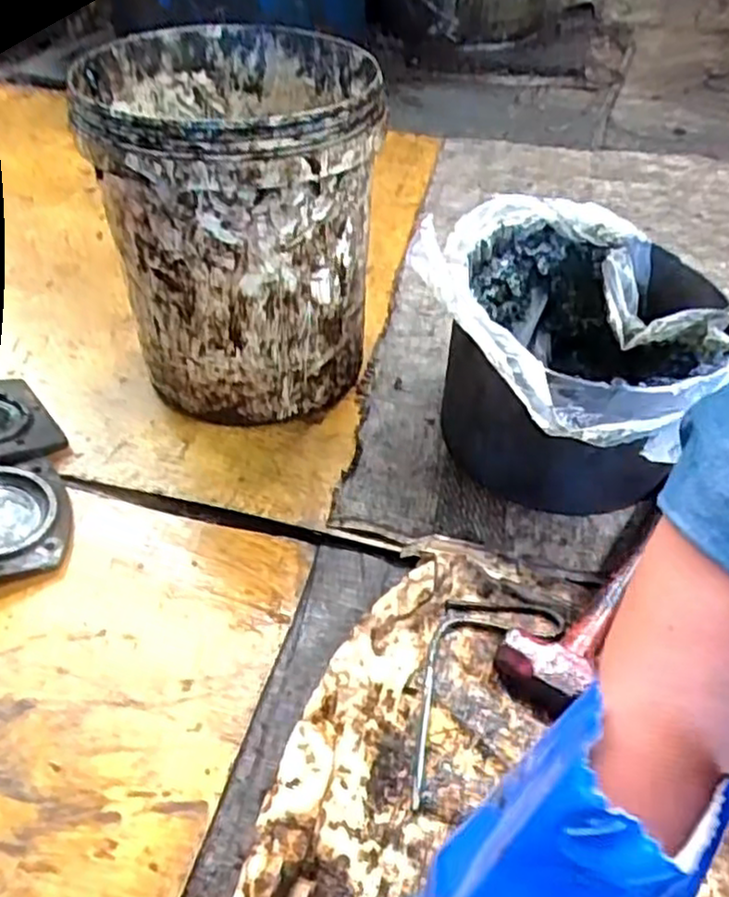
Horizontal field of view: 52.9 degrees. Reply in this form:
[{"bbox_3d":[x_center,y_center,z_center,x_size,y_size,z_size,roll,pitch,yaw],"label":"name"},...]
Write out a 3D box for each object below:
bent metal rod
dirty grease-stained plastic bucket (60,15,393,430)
[{"bbox_3d":[0.075,0.192,0.612,0.080,0.008,0.198,33,53,28],"label":"bent metal rod"},{"bbox_3d":[-0.127,-0.243,0.804,0.275,0.312,0.321,-7,46,-6],"label":"dirty grease-stained plastic bucket"}]

